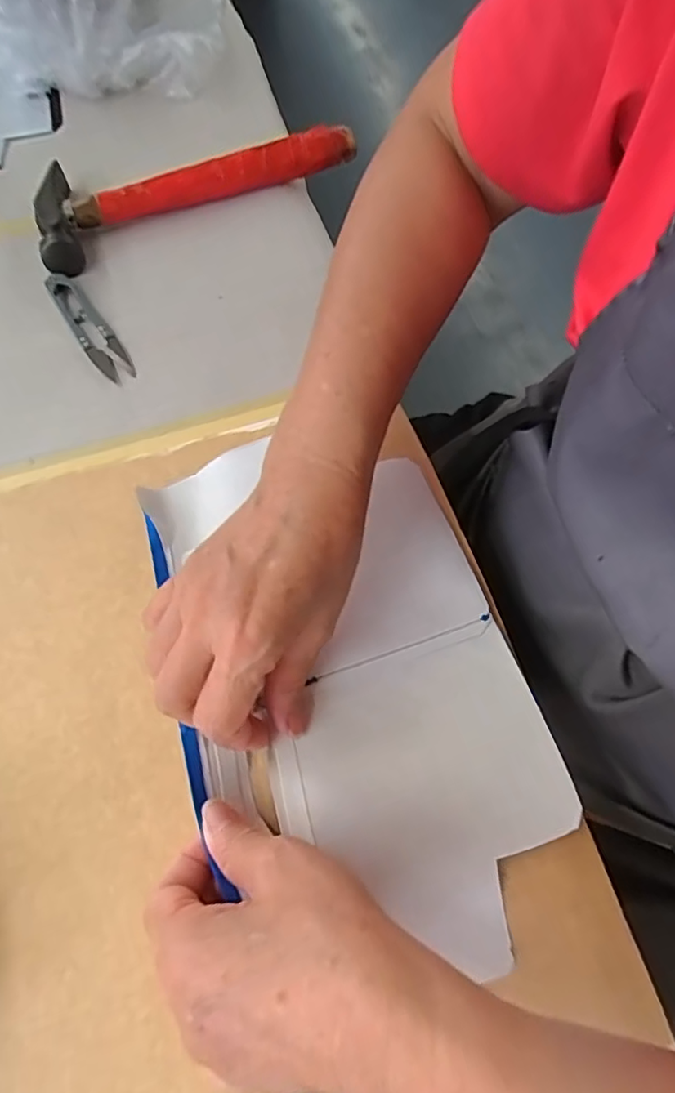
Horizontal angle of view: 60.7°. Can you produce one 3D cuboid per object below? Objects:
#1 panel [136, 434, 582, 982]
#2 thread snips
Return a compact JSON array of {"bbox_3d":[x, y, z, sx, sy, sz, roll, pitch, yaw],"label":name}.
[{"bbox_3d":[0.003,0.059,0.300,0.166,0.013,0.276,-16,68,-6],"label":"panel"},{"bbox_3d":[-0.171,-0.151,0.397,0.023,0.011,0.102,-33,71,-12],"label":"thread snips"}]

